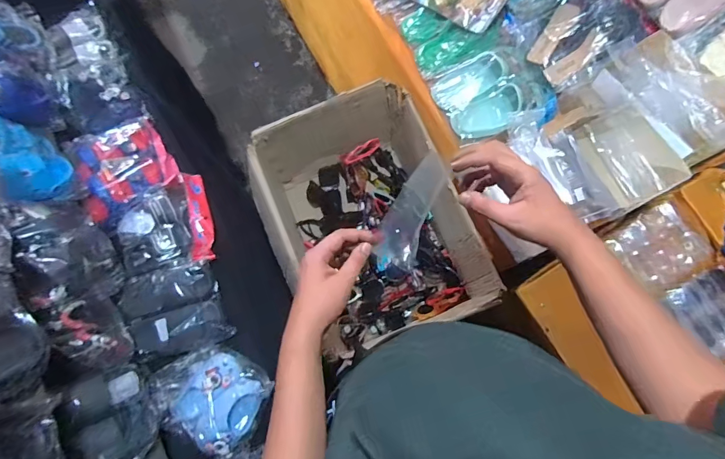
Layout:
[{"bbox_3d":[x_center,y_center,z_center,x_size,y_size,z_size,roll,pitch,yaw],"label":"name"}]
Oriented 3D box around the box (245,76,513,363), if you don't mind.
[{"bbox_3d":[0.001,-0.034,0.952,0.380,0.257,0.575,-22,77,-4],"label":"box"}]

